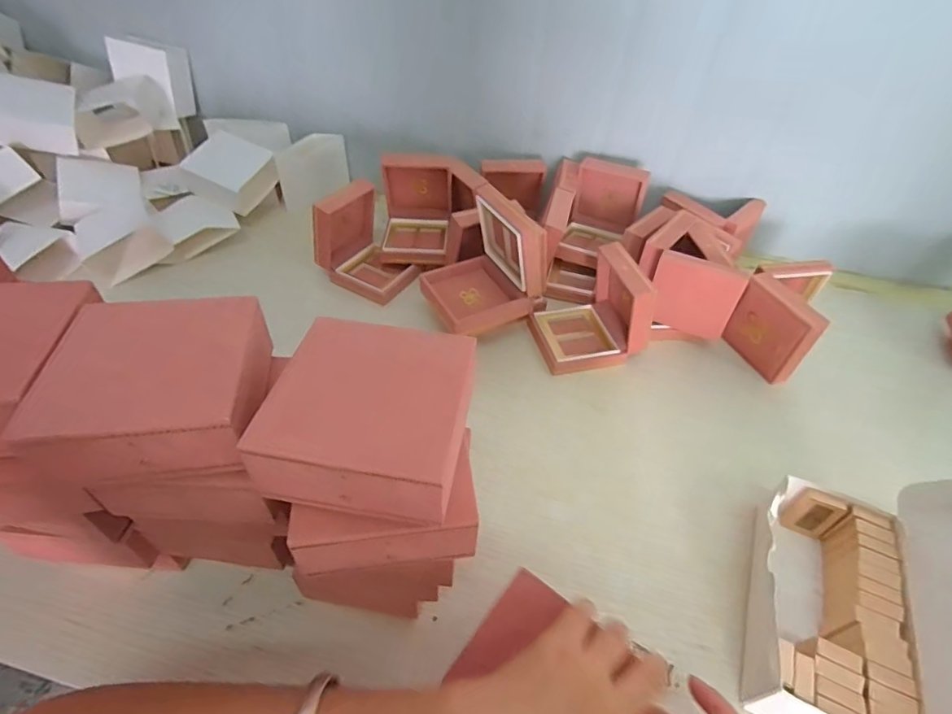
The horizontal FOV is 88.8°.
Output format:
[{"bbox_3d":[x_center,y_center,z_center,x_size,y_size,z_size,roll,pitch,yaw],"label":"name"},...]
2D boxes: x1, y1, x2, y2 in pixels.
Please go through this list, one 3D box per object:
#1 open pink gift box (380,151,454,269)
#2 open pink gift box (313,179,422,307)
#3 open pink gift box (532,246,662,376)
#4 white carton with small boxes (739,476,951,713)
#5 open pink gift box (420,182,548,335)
[{"bbox_3d":[-0.077,-0.200,0.642,0.092,0.109,0.115,1,45,-4],"label":"open pink gift box"},{"bbox_3d":[-0.132,-0.142,0.614,0.096,0.116,0.102,25,49,19],"label":"open pink gift box"},{"bbox_3d":[0.127,-0.052,0.548,0.105,0.113,0.098,-10,47,-14],"label":"open pink gift box"},{"bbox_3d":[0.270,0.162,0.329,0.125,0.137,0.178,17,47,12],"label":"white carton with small boxes"},{"bbox_3d":[0.014,-0.106,0.515,0.131,0.110,0.094,-23,51,-25],"label":"open pink gift box"}]

